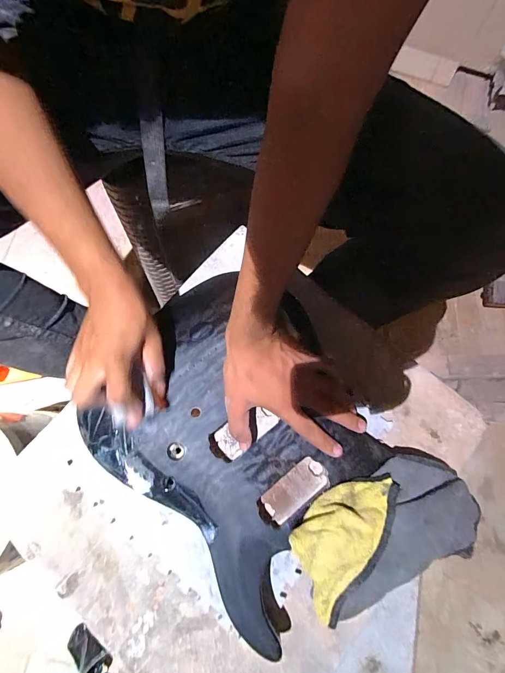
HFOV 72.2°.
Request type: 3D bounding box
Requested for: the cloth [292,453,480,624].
[{"bbox_3d":[0.144,0.202,0.360,0.204,0.055,0.120,-24,76,-5],"label":"cloth"}]

